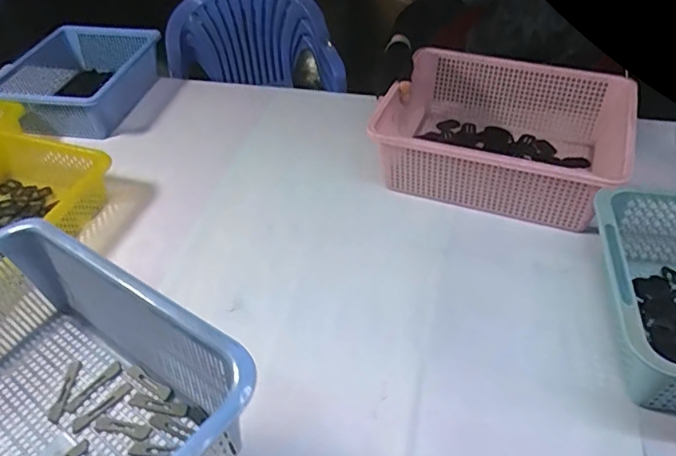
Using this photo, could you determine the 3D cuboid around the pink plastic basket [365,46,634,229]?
[{"bbox_3d":[0.285,-0.161,0.952,0.377,0.134,0.326,15,44,20],"label":"pink plastic basket"}]

